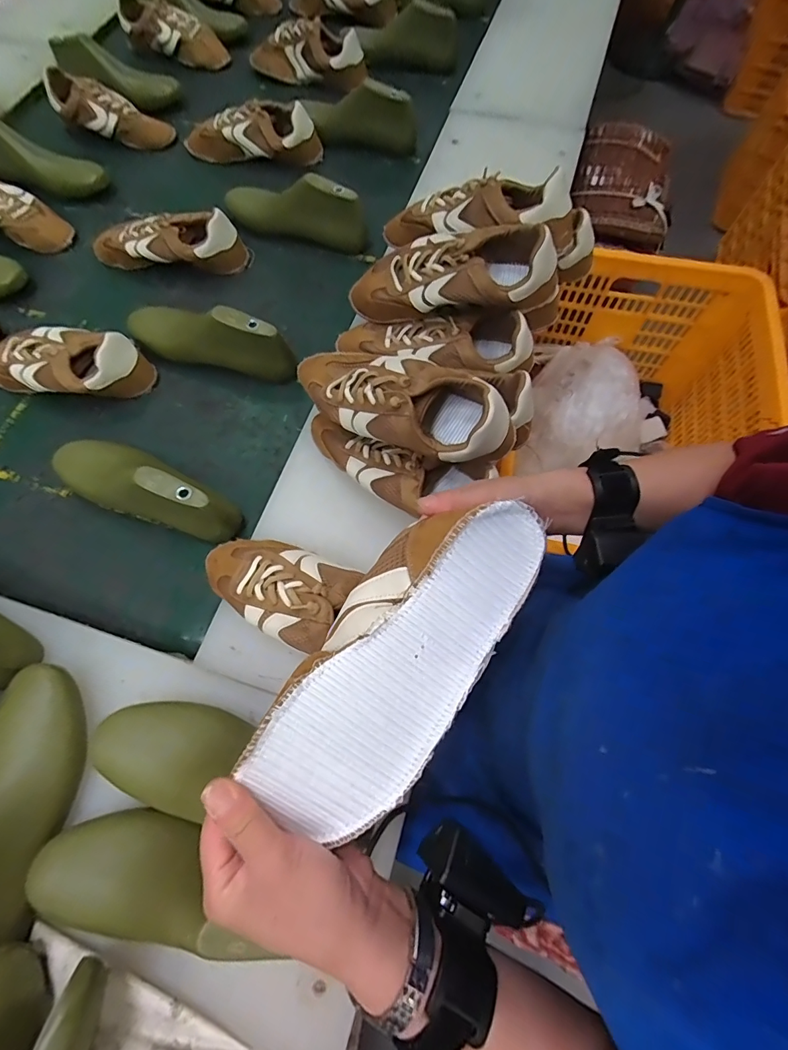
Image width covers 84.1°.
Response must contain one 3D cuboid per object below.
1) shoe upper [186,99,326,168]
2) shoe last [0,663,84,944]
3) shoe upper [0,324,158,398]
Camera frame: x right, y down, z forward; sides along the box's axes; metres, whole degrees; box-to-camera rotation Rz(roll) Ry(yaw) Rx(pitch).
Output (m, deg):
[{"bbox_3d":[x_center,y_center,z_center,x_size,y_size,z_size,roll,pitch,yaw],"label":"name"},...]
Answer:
[{"bbox_3d":[-0.261,-0.709,0.792,0.254,0.067,0.087,-3,69,-1],"label":"shoe upper"},{"bbox_3d":[-0.324,0.246,0.355,0.072,0.072,0.242,0,56,0],"label":"shoe last"},{"bbox_3d":[-0.460,-0.229,0.609,0.230,0.070,0.104,14,70,6],"label":"shoe upper"}]

